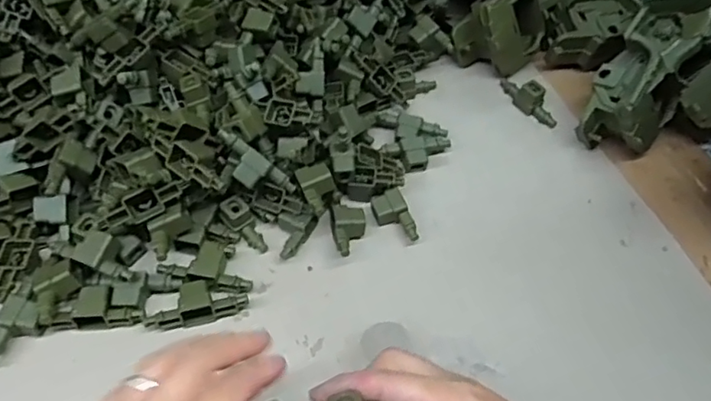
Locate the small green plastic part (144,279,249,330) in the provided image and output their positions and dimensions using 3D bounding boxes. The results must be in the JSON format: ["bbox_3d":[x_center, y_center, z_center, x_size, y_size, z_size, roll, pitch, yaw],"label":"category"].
[{"bbox_3d":[-0.109,0.070,0.391,0.065,0.019,0.026,-10,57,-12],"label":"small green plastic part"}]

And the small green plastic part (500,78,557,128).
[{"bbox_3d":[0.165,-0.100,0.536,0.018,0.029,0.070,-23,60,-19],"label":"small green plastic part"}]

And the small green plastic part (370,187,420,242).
[{"bbox_3d":[0.031,0.013,0.447,0.023,0.020,0.047,-19,59,-17],"label":"small green plastic part"}]

